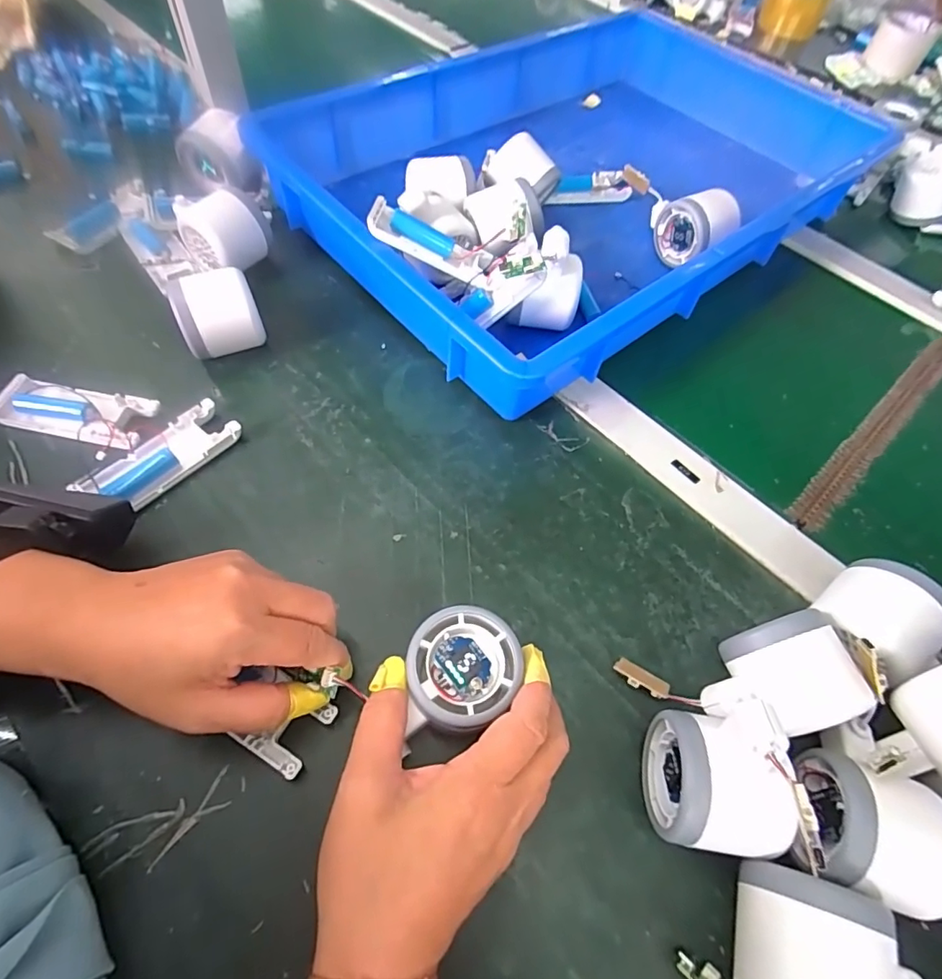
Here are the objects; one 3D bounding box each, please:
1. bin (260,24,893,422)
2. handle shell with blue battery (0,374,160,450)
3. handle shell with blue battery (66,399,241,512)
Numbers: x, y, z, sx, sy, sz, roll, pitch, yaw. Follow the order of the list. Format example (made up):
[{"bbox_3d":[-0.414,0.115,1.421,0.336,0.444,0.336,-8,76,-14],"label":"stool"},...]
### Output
[{"bbox_3d":[0.128,-0.319,0.509,0.561,0.091,0.356,-35,68,-21],"label":"bin"},{"bbox_3d":[-0.281,-0.056,0.369,0.105,0.015,0.041,11,60,3],"label":"handle shell with blue battery"},{"bbox_3d":[-0.212,-0.020,0.356,0.042,0.015,0.102,42,66,18],"label":"handle shell with blue battery"}]

